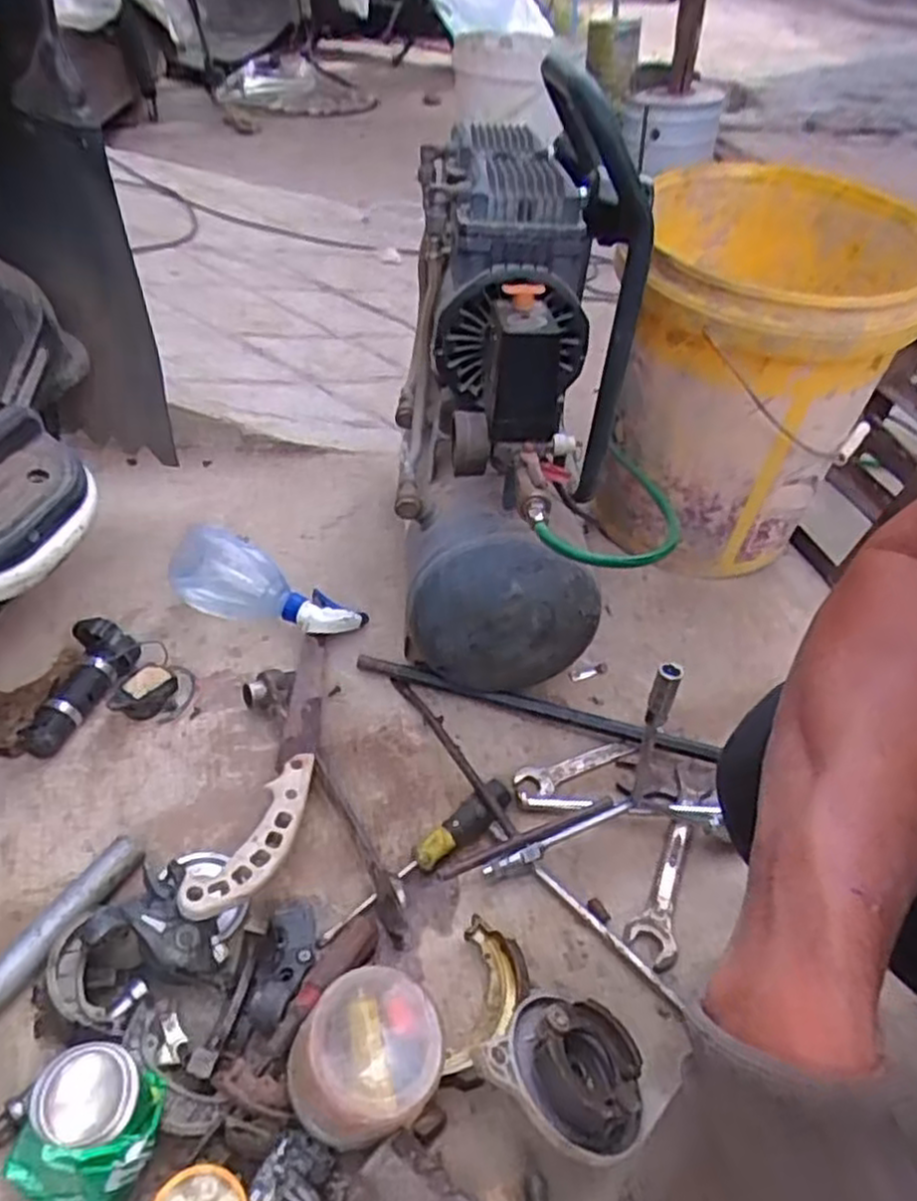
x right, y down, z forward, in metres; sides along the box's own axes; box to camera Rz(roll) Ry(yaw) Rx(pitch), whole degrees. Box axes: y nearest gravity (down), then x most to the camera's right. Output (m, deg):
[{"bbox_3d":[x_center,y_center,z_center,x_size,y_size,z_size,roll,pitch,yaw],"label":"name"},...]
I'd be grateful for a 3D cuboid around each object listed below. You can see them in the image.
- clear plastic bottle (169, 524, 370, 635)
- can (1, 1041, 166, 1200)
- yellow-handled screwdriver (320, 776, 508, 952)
[{"bbox_3d":[-0.205,-0.011,0.825,0.204,0.076,0.081,16,42,11],"label":"clear plastic bottle"},{"bbox_3d":[-0.218,0.309,0.448,0.075,0.085,0.078,25,44,19],"label":"can"},{"bbox_3d":[-0.033,0.209,0.624,0.191,0.029,0.026,-25,50,-31],"label":"yellow-handled screwdriver"}]

